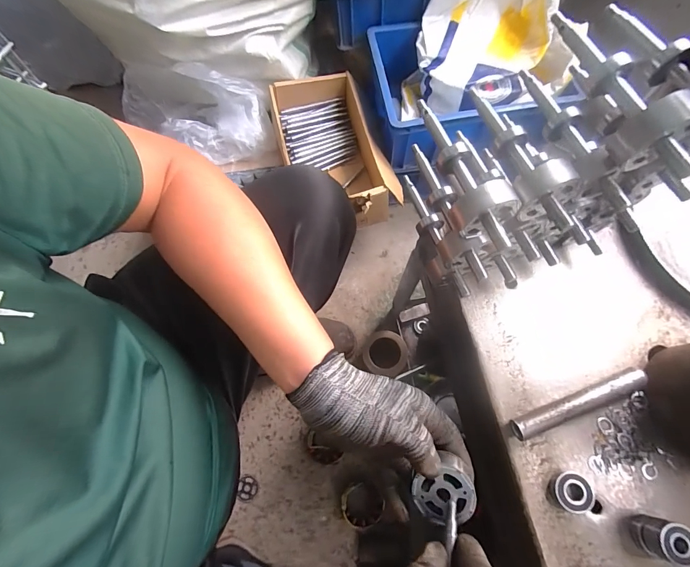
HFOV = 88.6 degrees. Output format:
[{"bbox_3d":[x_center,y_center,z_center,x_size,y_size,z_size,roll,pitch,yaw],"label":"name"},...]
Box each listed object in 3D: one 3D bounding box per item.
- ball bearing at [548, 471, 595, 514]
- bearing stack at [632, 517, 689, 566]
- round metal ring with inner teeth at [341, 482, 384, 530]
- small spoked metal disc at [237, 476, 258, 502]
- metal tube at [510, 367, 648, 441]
[{"bbox_3d":[0.209,0.193,0.328,0.034,0.013,0.033,-2,70,1],"label":"ball bearing"},{"bbox_3d":[0.277,0.223,0.306,0.029,0.034,0.032,10,70,5],"label":"bearing stack"},{"bbox_3d":[0.034,0.432,0.694,0.080,0.045,0.075,0,70,1],"label":"round metal ring with inner teeth"},{"bbox_3d":[-0.201,0.425,0.732,0.041,0.004,0.043,0,70,1],"label":"small spoked metal disc"},{"bbox_3d":[0.232,0.119,0.349,0.142,0.015,0.020,-20,71,-6],"label":"metal tube"}]

